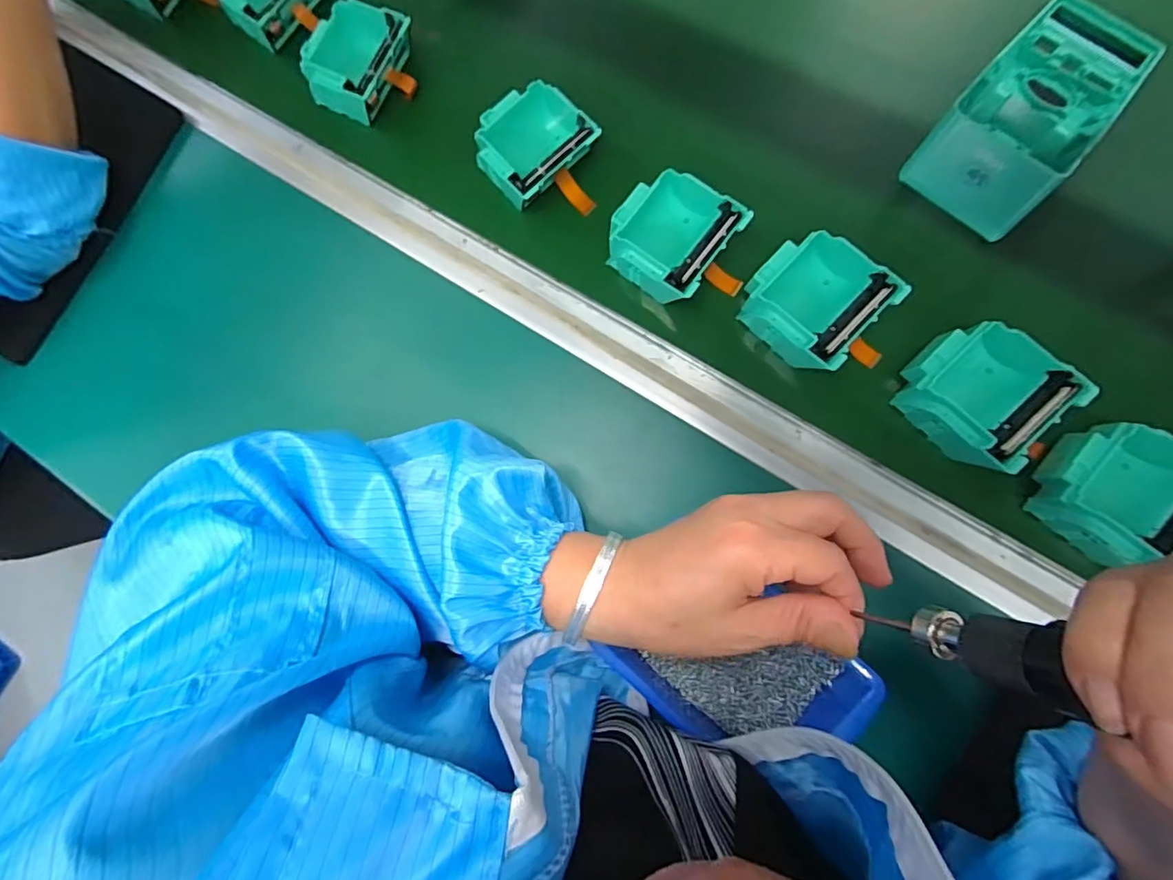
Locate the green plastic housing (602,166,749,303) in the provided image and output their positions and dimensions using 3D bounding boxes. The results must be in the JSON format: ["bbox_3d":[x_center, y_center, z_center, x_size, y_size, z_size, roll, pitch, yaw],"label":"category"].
[{"bbox_3d":[0.061,-0.143,0.385,0.080,0.047,0.082,38,88,9],"label":"green plastic housing"}]

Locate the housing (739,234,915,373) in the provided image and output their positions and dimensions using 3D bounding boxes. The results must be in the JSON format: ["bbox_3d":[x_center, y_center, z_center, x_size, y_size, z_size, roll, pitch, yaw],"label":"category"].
[{"bbox_3d":[0.152,-0.090,0.367,0.084,0.046,0.082,-45,81,-1],"label":"housing"}]

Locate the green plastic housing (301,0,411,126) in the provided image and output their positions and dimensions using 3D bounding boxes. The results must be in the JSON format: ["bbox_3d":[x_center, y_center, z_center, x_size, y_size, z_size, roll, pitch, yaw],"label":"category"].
[{"bbox_3d":[-0.182,-0.300,0.432,0.077,0.041,0.077,27,86,9],"label":"green plastic housing"}]

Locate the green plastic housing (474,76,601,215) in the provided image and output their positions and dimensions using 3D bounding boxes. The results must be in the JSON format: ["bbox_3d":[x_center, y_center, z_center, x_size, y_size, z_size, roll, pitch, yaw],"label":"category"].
[{"bbox_3d":[-0.040,-0.216,0.399,0.083,0.036,0.080,-38,80,0],"label":"green plastic housing"}]

